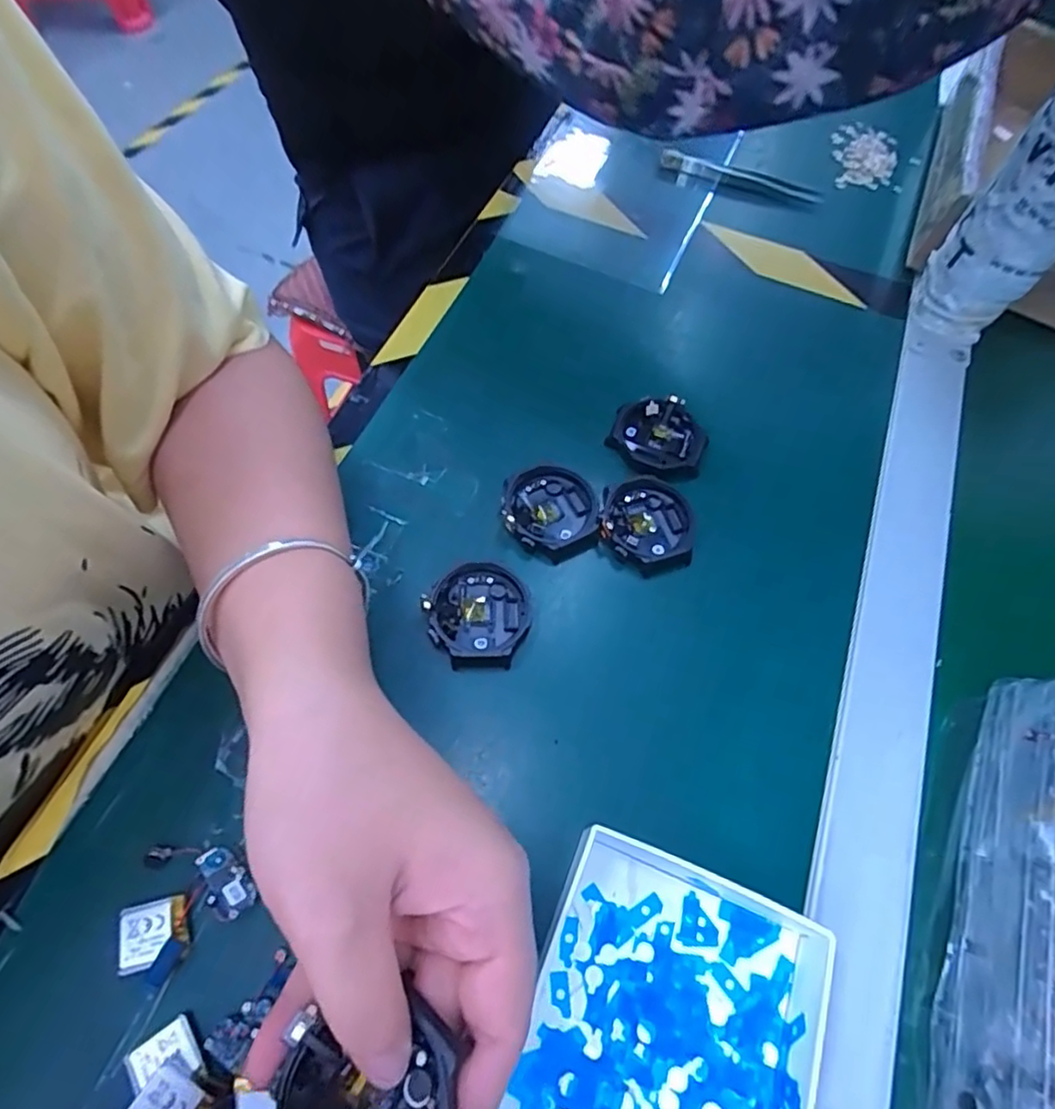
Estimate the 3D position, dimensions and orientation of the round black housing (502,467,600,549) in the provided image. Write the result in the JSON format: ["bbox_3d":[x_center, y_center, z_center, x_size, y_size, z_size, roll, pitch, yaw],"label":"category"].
[{"bbox_3d":[0.013,-0.024,0.338,0.050,0.011,0.047,2,61,-3],"label":"round black housing"}]

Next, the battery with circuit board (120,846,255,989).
[{"bbox_3d":[-0.136,0.134,0.244,0.046,0.006,0.041,-38,70,-21],"label":"battery with circuit board"}]

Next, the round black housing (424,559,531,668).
[{"bbox_3d":[-0.024,0.029,0.307,0.049,0.011,0.052,2,61,-3],"label":"round black housing"}]

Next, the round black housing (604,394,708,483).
[{"bbox_3d":[0.075,-0.067,0.363,0.053,0.010,0.053,2,61,-3],"label":"round black housing"}]

